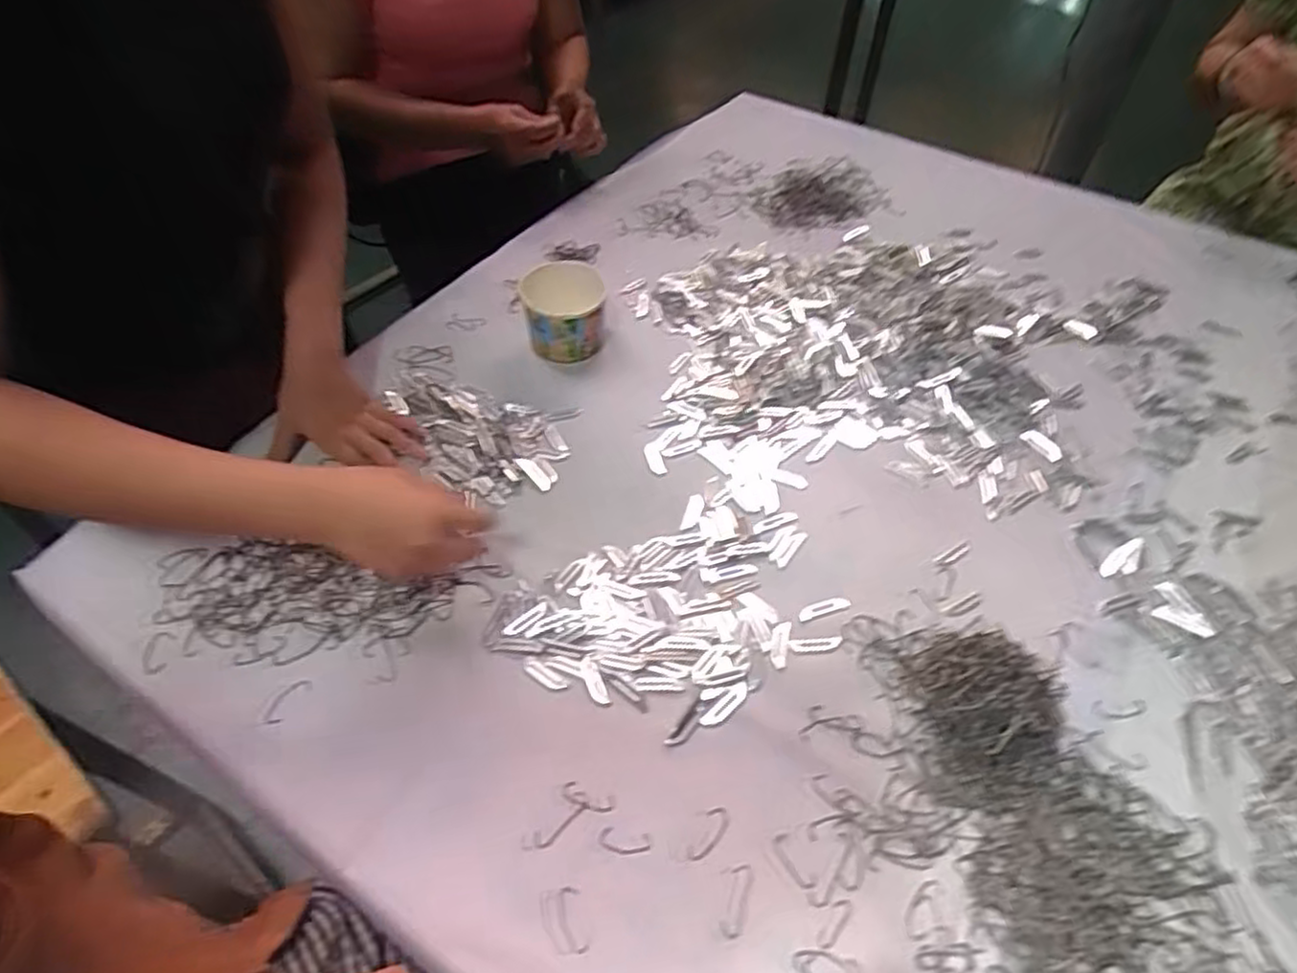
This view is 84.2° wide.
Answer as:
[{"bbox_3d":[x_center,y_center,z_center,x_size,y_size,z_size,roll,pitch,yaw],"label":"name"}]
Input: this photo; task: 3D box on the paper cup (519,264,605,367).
[{"bbox_3d":[-0.087,-0.180,0.753,0.081,0.078,0.083,1,50,-1],"label":"paper cup"}]

